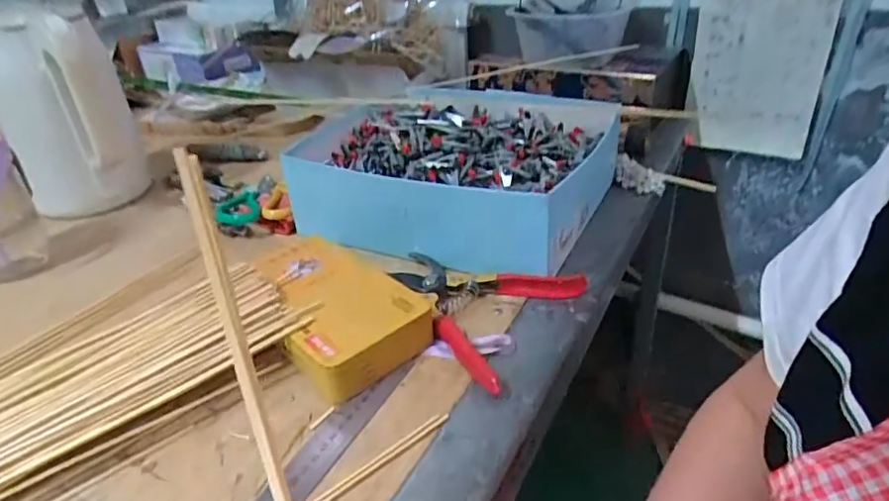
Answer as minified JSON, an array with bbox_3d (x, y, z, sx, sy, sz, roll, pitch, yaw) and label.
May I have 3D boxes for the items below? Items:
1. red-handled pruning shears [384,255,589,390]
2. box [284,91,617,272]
[{"bbox_3d":[0.023,0.041,0.518,0.172,0.022,0.149,23,40,36],"label":"red-handled pruning shears"},{"bbox_3d":[0.011,-0.101,0.669,0.338,0.094,0.317,7,33,18],"label":"box"}]

